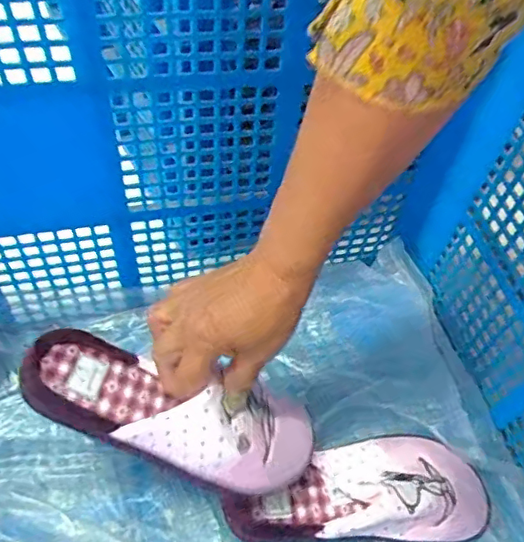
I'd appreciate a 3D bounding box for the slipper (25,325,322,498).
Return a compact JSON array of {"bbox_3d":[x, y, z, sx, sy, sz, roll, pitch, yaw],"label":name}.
[{"bbox_3d":[-0.065,0.105,0.431,0.236,0.073,0.083,20,55,-5],"label":"slipper"}]

